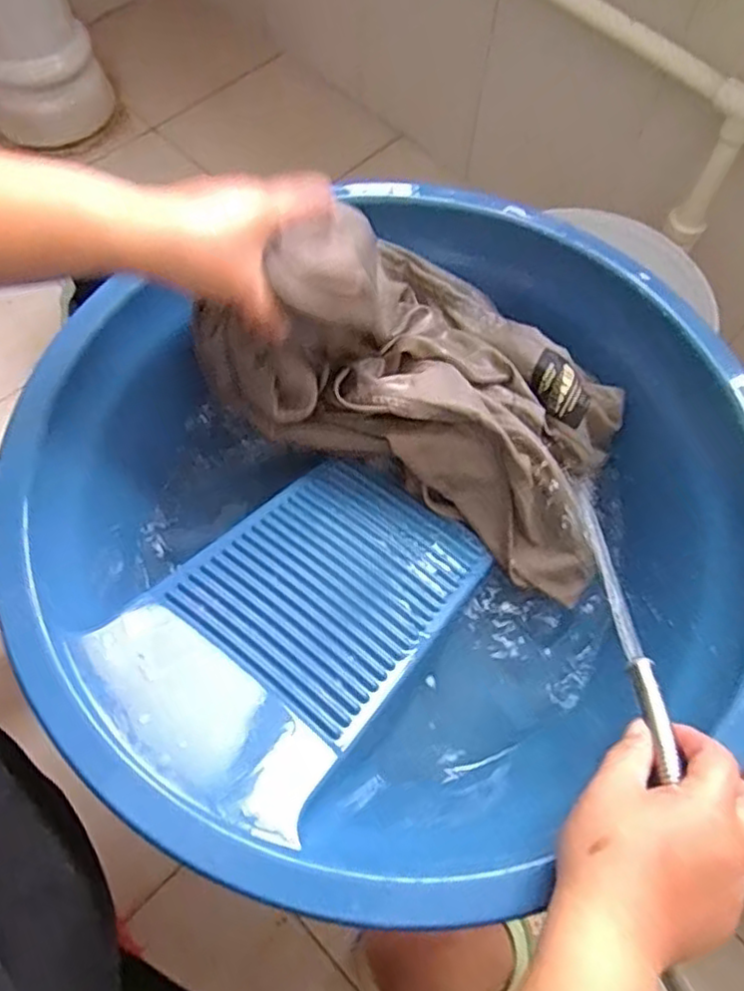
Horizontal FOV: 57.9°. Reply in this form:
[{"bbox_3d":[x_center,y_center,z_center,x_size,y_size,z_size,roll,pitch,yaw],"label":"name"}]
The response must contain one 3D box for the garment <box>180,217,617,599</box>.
[{"bbox_3d":[0.061,-0.091,0.475,0.275,0.174,0.182,25,68,9],"label":"garment"}]

